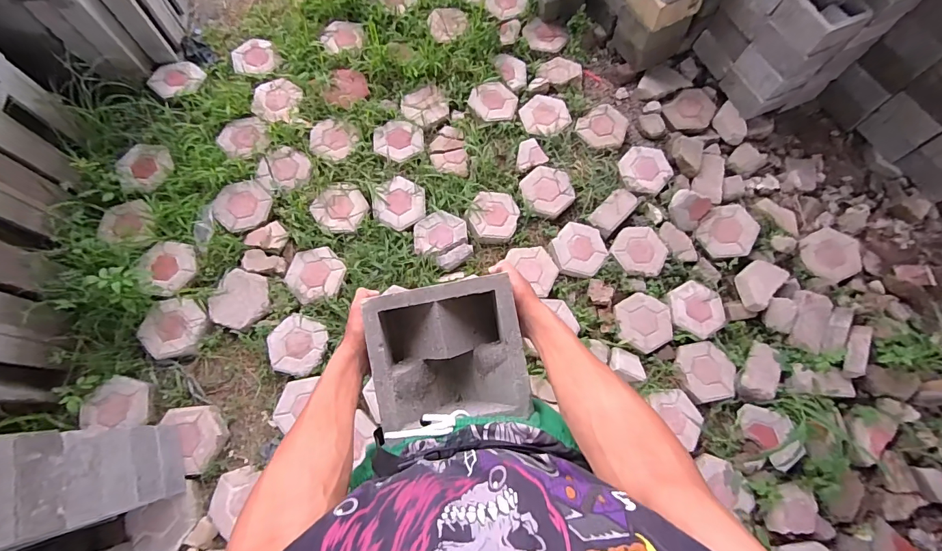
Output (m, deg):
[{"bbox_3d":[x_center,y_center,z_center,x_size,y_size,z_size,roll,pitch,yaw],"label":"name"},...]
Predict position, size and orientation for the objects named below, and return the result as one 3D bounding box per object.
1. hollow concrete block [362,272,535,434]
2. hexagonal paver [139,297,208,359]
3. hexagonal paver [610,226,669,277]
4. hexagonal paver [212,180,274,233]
[{"bbox_3d":[-0.031,0.107,0.560,0.192,0.084,0.173,-10,76,-4],"label":"hollow concrete block"},{"bbox_3d":[-0.967,0.175,1.347,0.171,0.039,0.200,22,76,4],"label":"hexagonal paver"},{"bbox_3d":[0.638,-0.095,1.549,0.209,0.044,0.185,8,75,0],"label":"hexagonal paver"},{"bbox_3d":[-0.840,-0.260,1.523,0.189,0.029,0.186,-24,78,-8],"label":"hexagonal paver"}]

